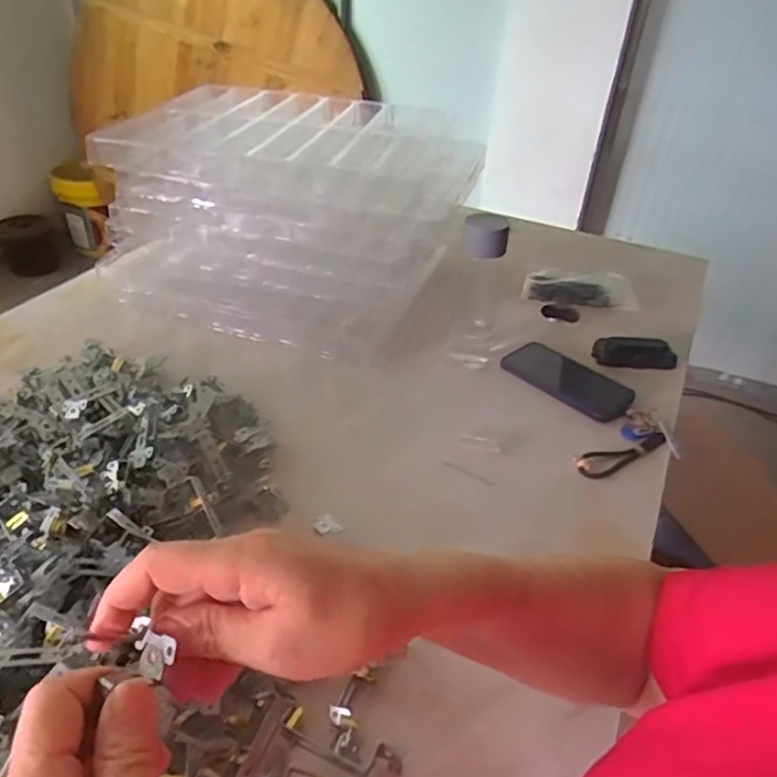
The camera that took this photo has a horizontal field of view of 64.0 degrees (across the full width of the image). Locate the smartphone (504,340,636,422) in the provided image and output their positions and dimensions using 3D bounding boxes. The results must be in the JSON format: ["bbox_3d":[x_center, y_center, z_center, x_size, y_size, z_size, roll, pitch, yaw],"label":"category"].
[{"bbox_3d":[0.239,-0.015,0.820,0.085,0.011,0.171,-30,44,-29],"label":"smartphone"}]

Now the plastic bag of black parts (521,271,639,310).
[{"bbox_3d":[0.312,-0.166,1.013,0.171,0.024,0.082,11,38,10],"label":"plastic bag of black parts"}]

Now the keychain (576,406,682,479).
[{"bbox_3d":[0.267,0.060,0.716,0.132,0.018,0.068,-13,40,-21],"label":"keychain"}]

